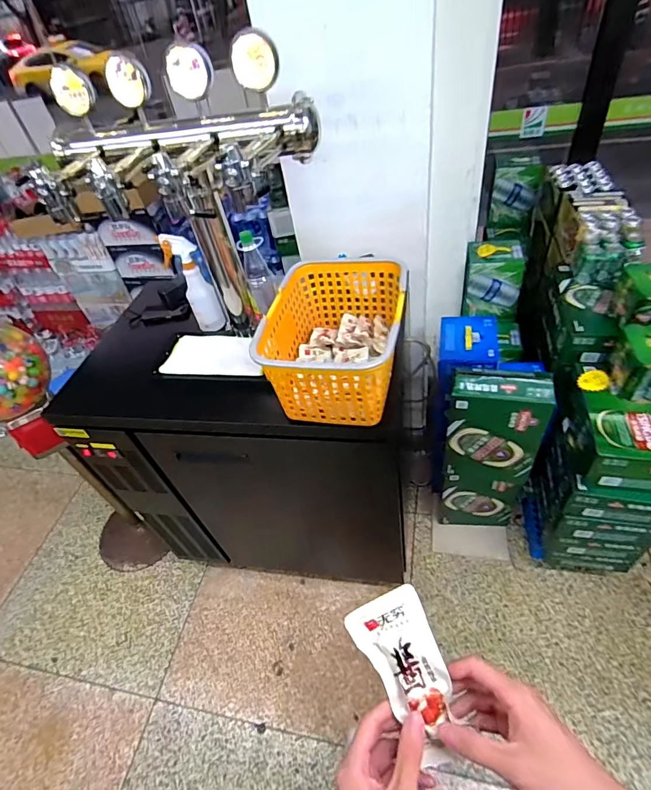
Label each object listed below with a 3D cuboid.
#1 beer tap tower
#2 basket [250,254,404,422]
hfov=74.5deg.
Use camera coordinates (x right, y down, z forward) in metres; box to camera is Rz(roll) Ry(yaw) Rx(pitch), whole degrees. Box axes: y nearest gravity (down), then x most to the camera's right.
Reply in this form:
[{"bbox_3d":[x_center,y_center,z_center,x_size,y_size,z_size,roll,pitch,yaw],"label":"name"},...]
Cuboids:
[{"bbox_3d":[-0.294,-0.389,0.983,0.582,0.590,0.277,3,48,14],"label":"beer tap tower"},{"bbox_3d":[0.033,-0.131,0.991,0.286,0.186,0.370,5,48,15],"label":"basket"}]

